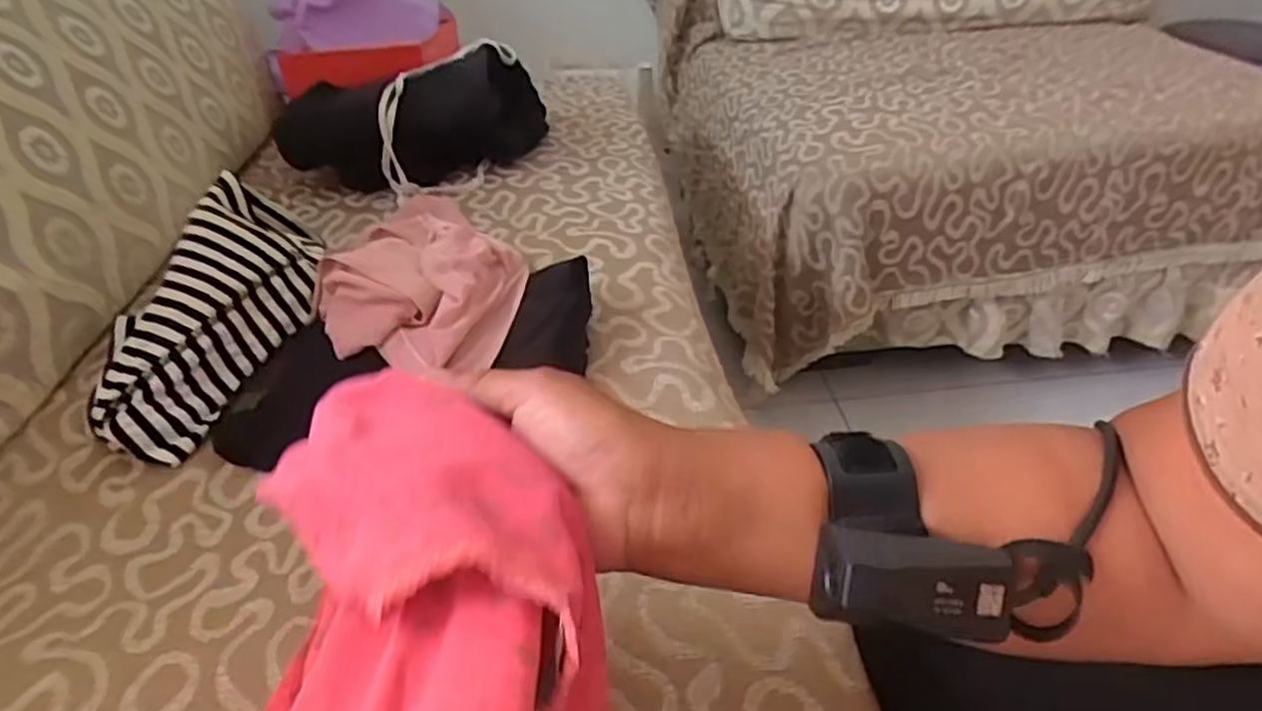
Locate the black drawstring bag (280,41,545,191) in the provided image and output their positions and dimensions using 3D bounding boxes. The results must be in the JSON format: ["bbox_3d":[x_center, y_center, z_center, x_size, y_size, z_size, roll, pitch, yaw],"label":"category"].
[{"bbox_3d":[-0.249,-0.302,0.936,0.258,0.127,0.187,-28,41,-23],"label":"black drawstring bag"}]

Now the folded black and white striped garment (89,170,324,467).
[{"bbox_3d":[-0.333,-0.033,0.611,0.099,0.076,0.243,7,61,17],"label":"folded black and white striped garment"}]

